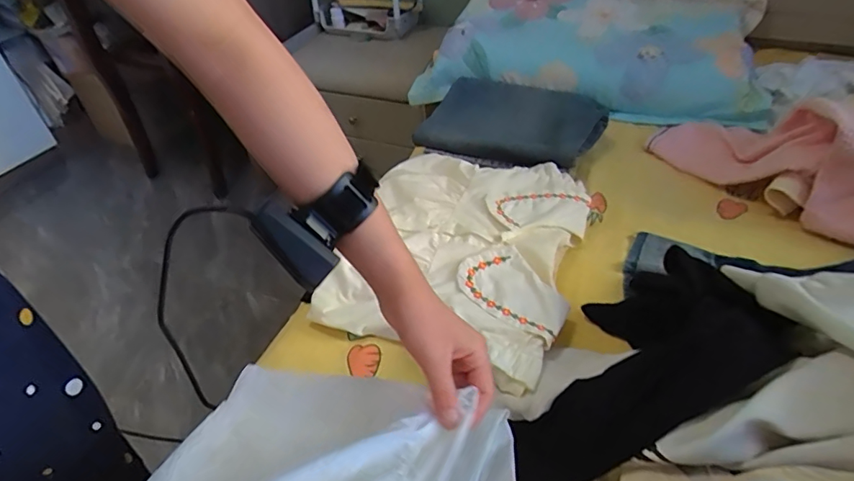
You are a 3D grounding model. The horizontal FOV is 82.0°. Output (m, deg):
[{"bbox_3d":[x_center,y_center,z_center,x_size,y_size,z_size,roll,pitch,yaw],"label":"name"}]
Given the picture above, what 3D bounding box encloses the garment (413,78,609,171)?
[{"bbox_3d":[0.139,-0.209,0.845,0.298,0.038,0.231,16,46,21],"label":"garment"}]

